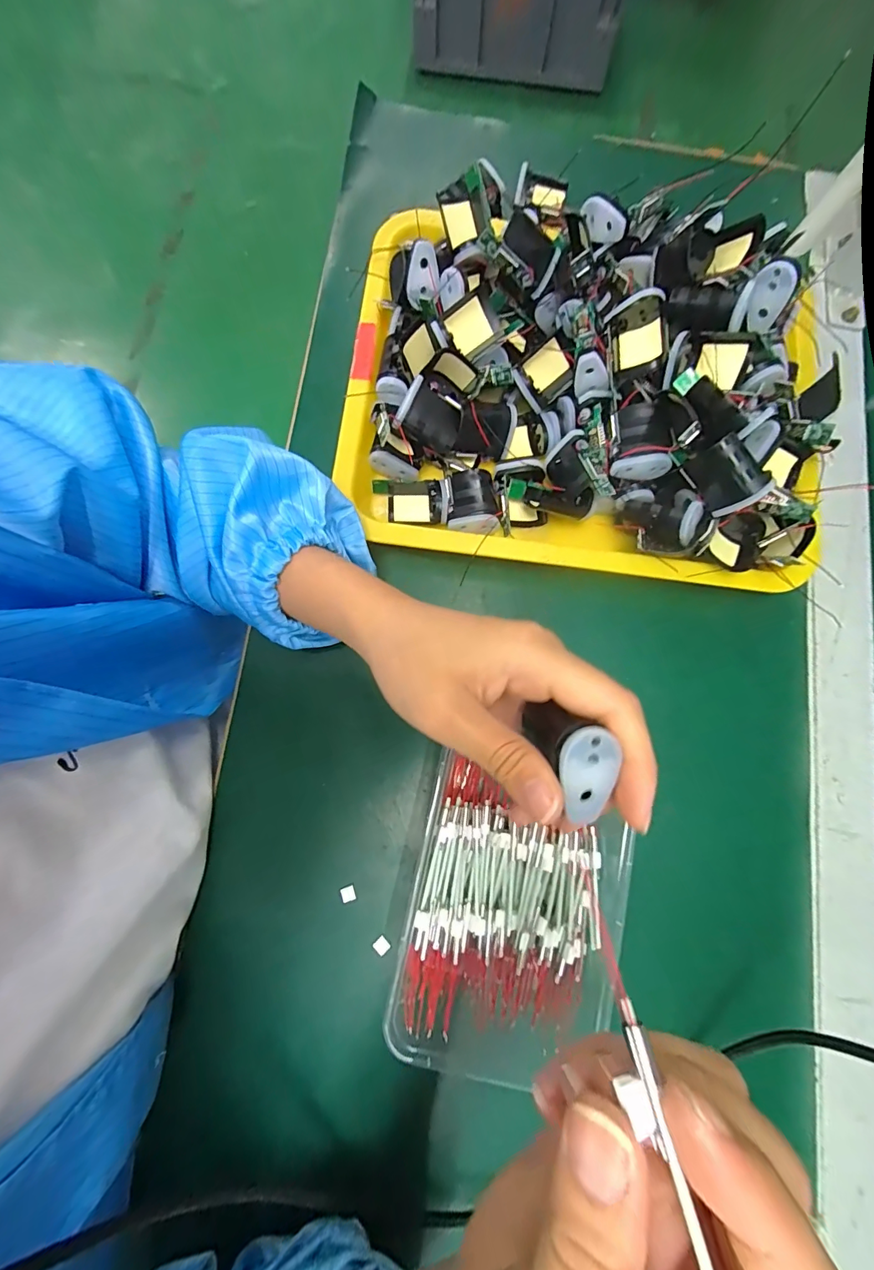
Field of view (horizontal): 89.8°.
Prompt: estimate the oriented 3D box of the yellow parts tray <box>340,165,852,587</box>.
[{"bbox_3d":[0.098,-0.178,0.296,0.314,0.085,0.262,7,79,0],"label":"yellow parts tray"}]

